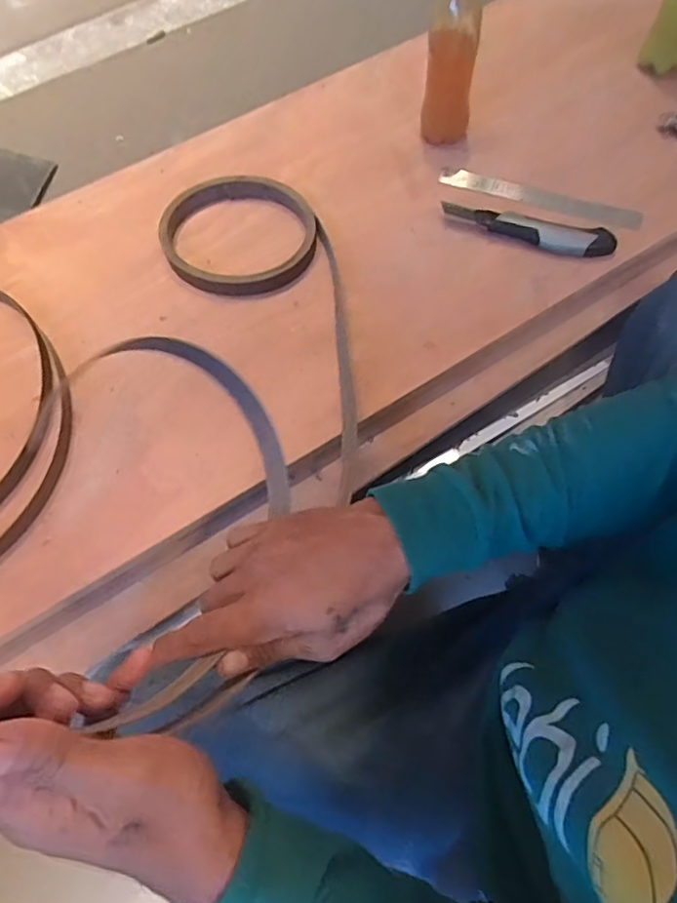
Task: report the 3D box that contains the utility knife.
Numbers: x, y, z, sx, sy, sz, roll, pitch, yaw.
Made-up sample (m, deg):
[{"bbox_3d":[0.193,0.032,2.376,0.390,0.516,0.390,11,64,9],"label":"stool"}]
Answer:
[{"bbox_3d":[0.210,-0.249,0.625,0.190,0.017,0.036,18,70,8],"label":"utility knife"}]

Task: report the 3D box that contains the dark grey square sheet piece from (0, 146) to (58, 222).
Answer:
[{"bbox_3d":[-0.434,-0.346,0.728,0.097,0.013,0.105,22,83,0],"label":"dark grey square sheet piece"}]

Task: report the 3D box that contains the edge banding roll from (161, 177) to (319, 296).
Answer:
[{"bbox_3d":[-0.116,-0.255,0.645,0.178,0.030,0.161,6,69,3],"label":"edge banding roll"}]

